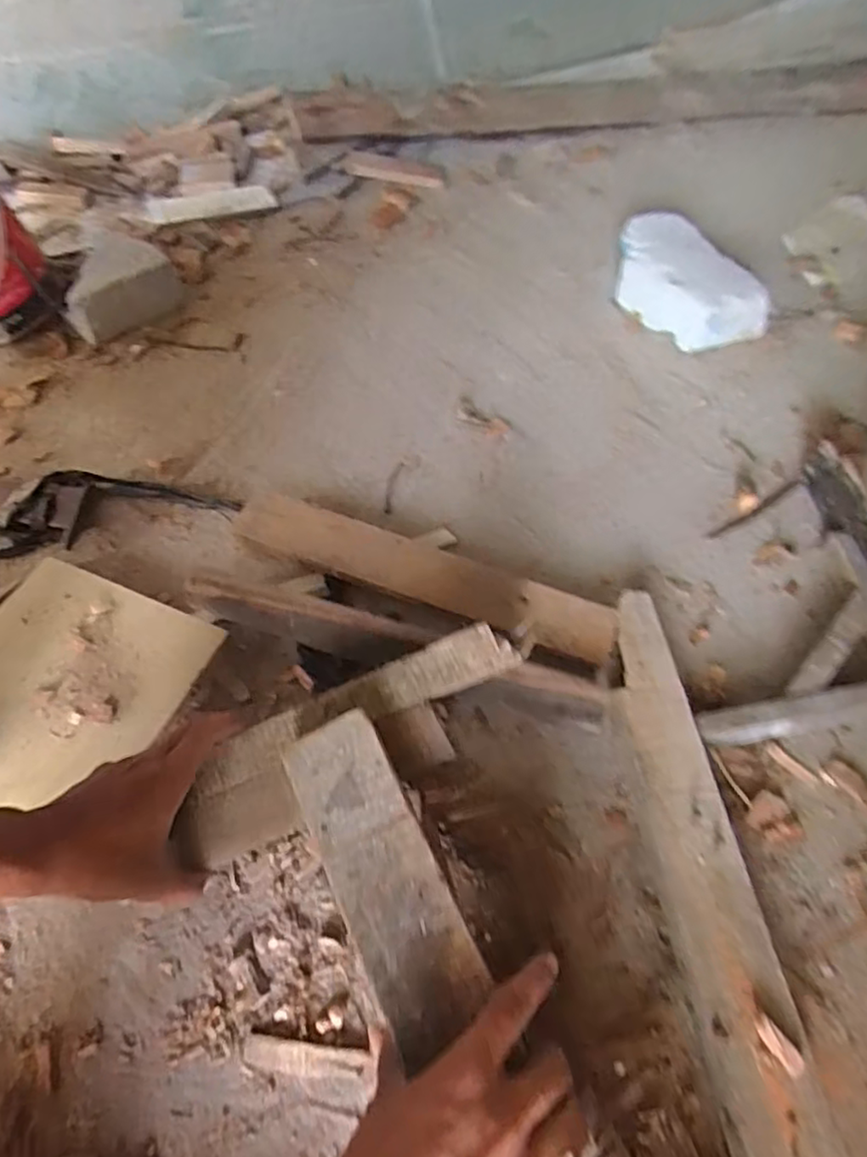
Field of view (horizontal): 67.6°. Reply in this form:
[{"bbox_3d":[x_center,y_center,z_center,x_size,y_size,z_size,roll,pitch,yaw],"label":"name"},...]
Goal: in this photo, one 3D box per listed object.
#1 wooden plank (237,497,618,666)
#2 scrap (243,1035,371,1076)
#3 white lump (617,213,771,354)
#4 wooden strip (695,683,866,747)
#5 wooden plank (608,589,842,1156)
[{"bbox_3d":[-0.018,-0.002,0.616,0.380,0.047,0.072,19,61,10],"label":"wooden plank"},{"bbox_3d":[-0.086,0.324,0.437,0.084,0.007,0.017,6,59,3],"label":"scrap"},{"bbox_3d":[0.319,-0.381,0.838,0.112,0.071,0.209,-31,64,-18],"label":"white lump"},{"bbox_3d":[0.322,0.116,0.560,0.206,0.032,0.026,-9,60,-6],"label":"wooden strip"},{"bbox_3d":[0.192,0.189,0.492,0.063,0.022,0.387,-12,56,6],"label":"wooden plank"}]

